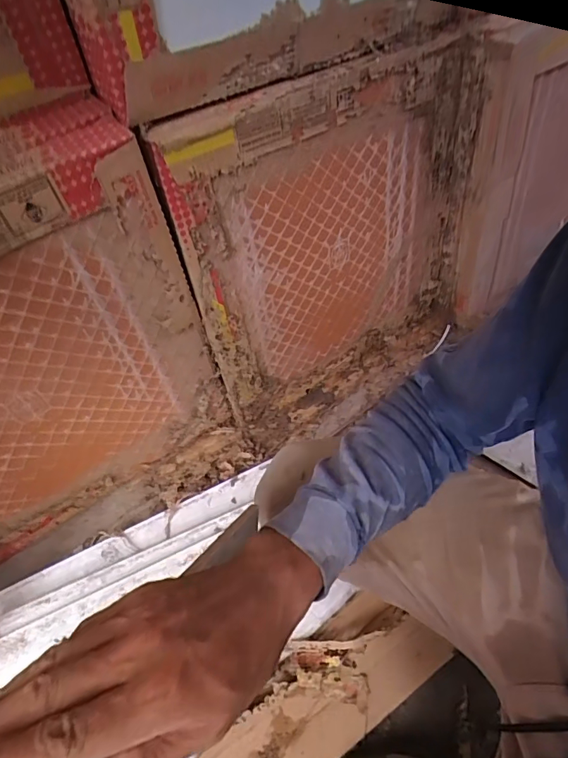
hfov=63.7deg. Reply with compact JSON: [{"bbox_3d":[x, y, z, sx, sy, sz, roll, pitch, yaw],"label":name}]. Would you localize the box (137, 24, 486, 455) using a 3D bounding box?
[{"bbox_3d":[0.109,-0.187,0.739,0.513,0.536,0.091,-31,48,-19],"label":"box"}]

